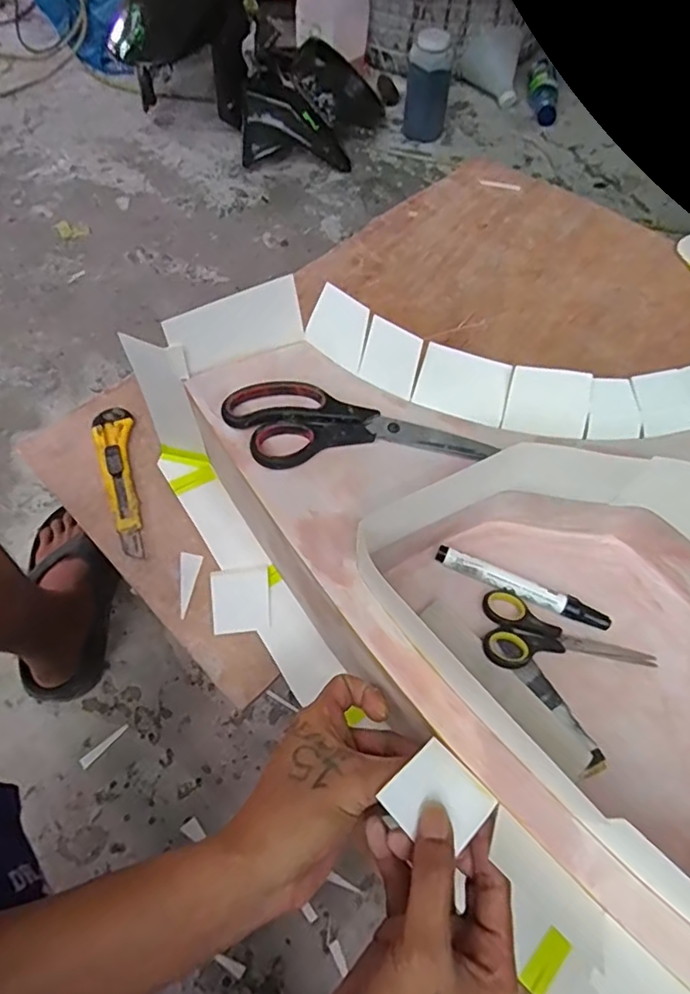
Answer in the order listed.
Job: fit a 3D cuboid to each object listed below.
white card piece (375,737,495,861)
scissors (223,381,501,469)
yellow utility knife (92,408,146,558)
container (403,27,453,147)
[{"bbox_3d":[0.053,0.169,0.324,0.048,0.004,0.052,46,51,15],"label":"white card piece"},{"bbox_3d":[0.011,-0.057,0.443,0.200,0.011,0.072,0,62,-2],"label":"scissors"},{"bbox_3d":[-0.220,-0.017,0.569,0.035,0.014,0.164,-13,63,-9],"label":"yellow utility knife"},{"bbox_3d":[0.179,-0.880,1.244,0.095,0.167,0.091,5,62,0],"label":"container"}]

